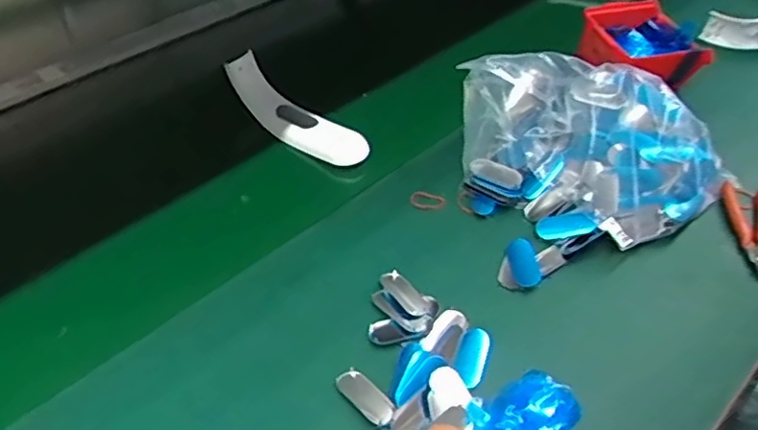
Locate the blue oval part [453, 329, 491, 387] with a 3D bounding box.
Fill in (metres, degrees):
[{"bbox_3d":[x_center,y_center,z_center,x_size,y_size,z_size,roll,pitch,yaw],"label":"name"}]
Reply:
[{"bbox_3d":[0.081,0.122,0.546,0.026,0.005,0.057,16,49,11],"label":"blue oval part"}]

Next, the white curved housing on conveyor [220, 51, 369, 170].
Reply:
[{"bbox_3d":[-0.101,-0.117,0.752,0.195,0.041,0.052,36,54,13],"label":"white curved housing on conveyor"}]

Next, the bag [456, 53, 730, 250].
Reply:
[{"bbox_3d":[0.220,-0.064,0.648,0.284,0.129,0.158,12,48,8],"label":"bag"}]

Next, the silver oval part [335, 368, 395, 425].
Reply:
[{"bbox_3d":[-0.011,0.147,0.518,0.026,0.012,0.062,-28,38,-25],"label":"silver oval part"}]

